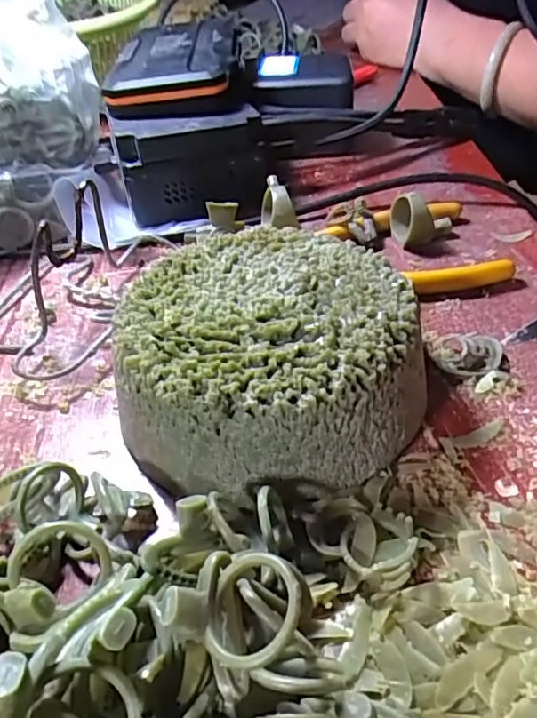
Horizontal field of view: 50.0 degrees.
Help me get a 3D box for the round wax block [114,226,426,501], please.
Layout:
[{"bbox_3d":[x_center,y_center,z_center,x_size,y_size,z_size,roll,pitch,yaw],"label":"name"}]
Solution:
[{"bbox_3d":[-0.001,-0.002,0.200,0.094,0.045,0.093,-3,41,2],"label":"round wax block"}]

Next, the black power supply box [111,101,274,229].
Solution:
[{"bbox_3d":[-0.039,-0.106,0.315,0.077,0.050,0.032,-6,41,-2],"label":"black power supply box"}]

